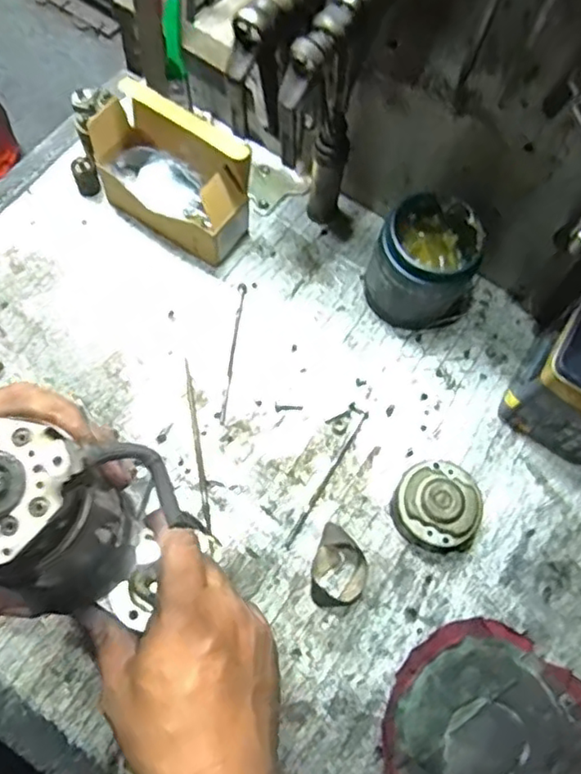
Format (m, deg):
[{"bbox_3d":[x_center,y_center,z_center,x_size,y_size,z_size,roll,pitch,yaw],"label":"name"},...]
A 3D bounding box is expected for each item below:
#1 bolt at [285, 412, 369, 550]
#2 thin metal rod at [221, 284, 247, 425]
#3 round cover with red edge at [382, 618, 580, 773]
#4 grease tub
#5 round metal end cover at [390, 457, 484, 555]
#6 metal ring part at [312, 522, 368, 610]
[{"bbox_3d":[0.034,0.081,0.552,0.006,0.004,0.141,32,70,6],"label":"bolt"},{"bbox_3d":[-0.053,-0.035,0.588,0.008,0.004,0.144,6,70,-3],"label":"thin metal rod"},{"bbox_3d":[0.151,0.267,0.465,0.147,0.054,0.167,22,70,2],"label":"round cover with red edge"},{"bbox_3d":[0.128,-0.111,0.580,0.097,0.091,0.094,2,70,-5],"label":"grease tub"},{"bbox_3d":[0.126,0.102,0.535,0.071,0.035,0.073,2,70,-5],"label":"round metal end cover"},{"bbox_3d":[0.043,0.152,0.517,0.045,0.020,0.064,18,69,1],"label":"metal ring part"}]

